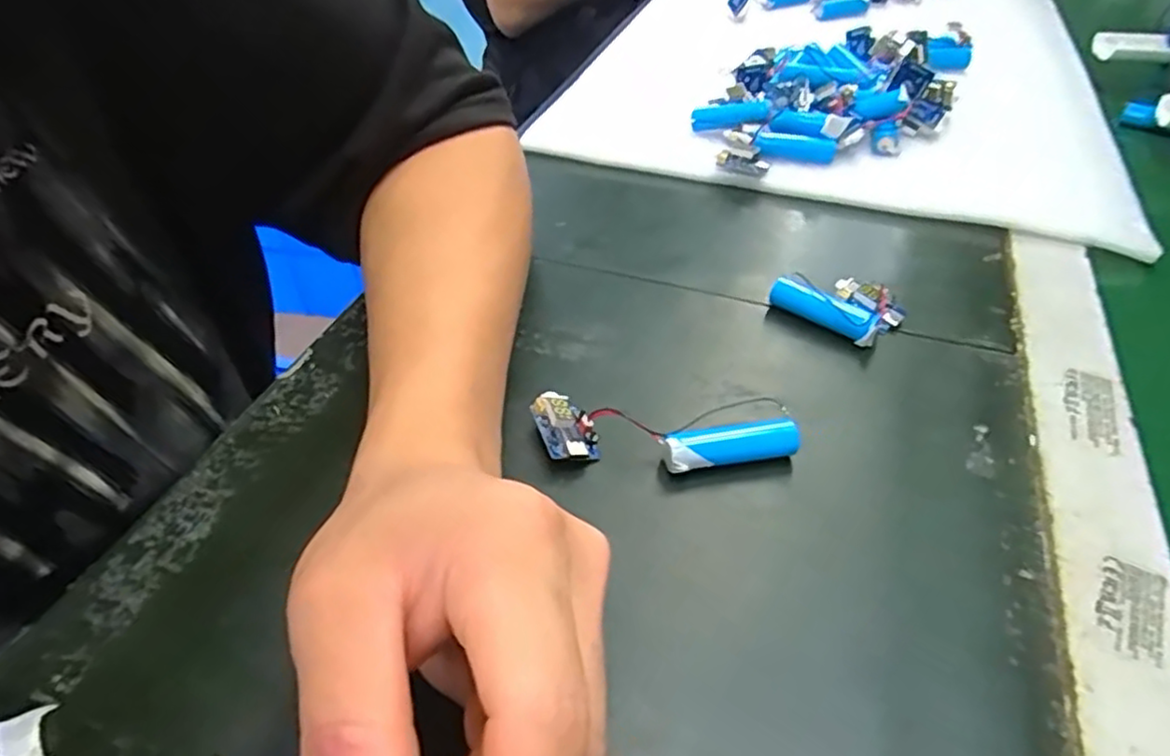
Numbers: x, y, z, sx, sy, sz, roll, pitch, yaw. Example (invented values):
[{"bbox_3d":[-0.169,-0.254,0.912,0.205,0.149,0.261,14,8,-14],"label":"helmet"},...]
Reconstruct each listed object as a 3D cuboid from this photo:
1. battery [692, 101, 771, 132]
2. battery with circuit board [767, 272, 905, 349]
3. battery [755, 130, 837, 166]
[{"bbox_3d":[0.093,-0.169,0.444,0.049,0.012,0.017,-3,42,16],"label":"battery"},{"bbox_3d":[0.118,-0.035,0.327,0.054,0.019,0.034,31,52,29],"label":"battery with circuit board"},{"bbox_3d":[0.127,-0.142,0.417,0.045,0.013,0.015,18,47,19],"label":"battery"}]

